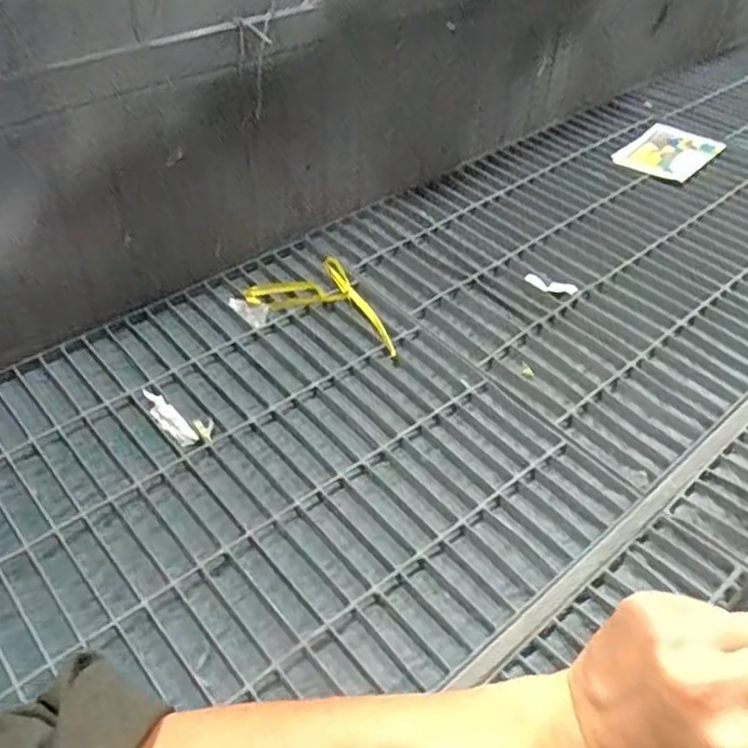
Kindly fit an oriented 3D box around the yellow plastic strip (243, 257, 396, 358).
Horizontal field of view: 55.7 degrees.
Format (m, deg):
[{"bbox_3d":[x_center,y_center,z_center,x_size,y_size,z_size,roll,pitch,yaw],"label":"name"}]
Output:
[{"bbox_3d":[-0.085,-0.168,1.454,0.334,0.050,0.214,14,46,13],"label":"yellow plastic strip"}]

